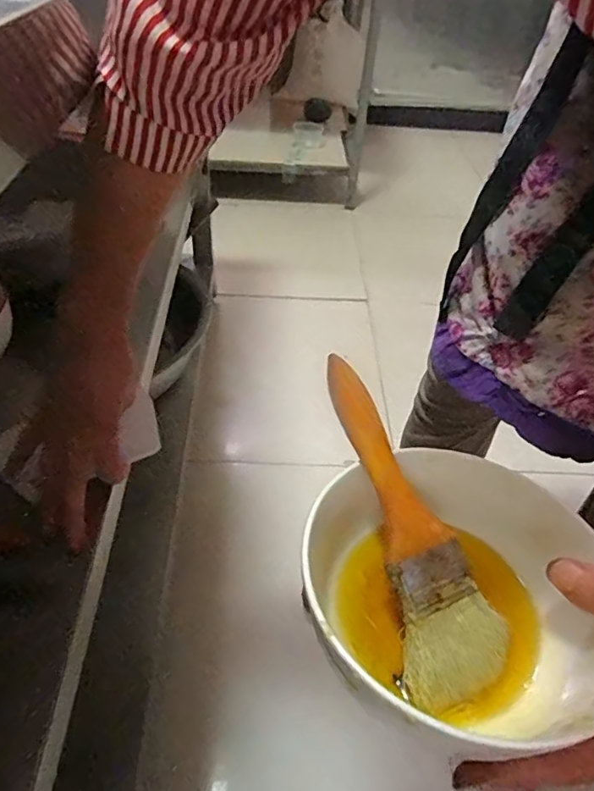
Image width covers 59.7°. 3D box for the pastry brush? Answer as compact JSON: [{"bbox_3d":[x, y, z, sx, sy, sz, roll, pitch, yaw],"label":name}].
[{"bbox_3d":[0.054,0.061,0.267,0.054,0.013,0.174,-15,73,-21],"label":"pastry brush"}]

